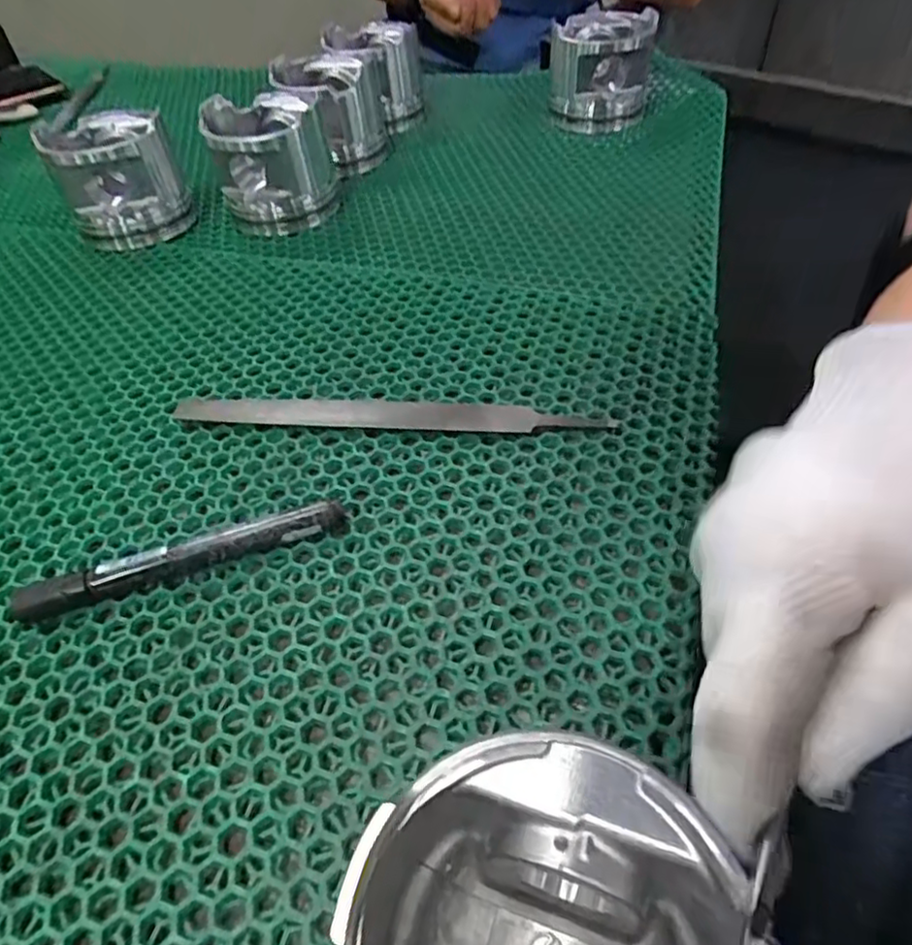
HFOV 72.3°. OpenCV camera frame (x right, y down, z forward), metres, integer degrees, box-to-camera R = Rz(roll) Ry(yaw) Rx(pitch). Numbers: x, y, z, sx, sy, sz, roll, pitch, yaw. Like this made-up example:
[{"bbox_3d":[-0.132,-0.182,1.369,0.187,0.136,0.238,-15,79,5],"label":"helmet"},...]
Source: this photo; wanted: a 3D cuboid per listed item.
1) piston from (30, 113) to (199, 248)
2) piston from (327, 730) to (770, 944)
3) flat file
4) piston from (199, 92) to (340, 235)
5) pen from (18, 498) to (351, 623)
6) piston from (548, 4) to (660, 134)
[{"bbox_3d":[-0.272,-0.241,0.505,0.091,0.078,0.082,-25,52,-17],"label":"piston"},{"bbox_3d":[0.019,0.120,0.161,0.090,0.062,0.090,-2,49,2],"label":"piston"},{"bbox_3d":[-0.039,-0.032,0.343,0.243,0.008,0.021,3,42,7],"label":"flat file"},{"bbox_3d":[-0.148,-0.257,0.511,0.095,0.076,0.087,-15,50,-9],"label":"piston"},{"bbox_3d":[-0.121,0.040,0.283,0.142,0.019,0.013,-17,50,-10],"label":"pen"},{"bbox_3d":[0.135,-0.378,0.593,0.087,0.087,0.100,4,50,7],"label":"piston"}]

